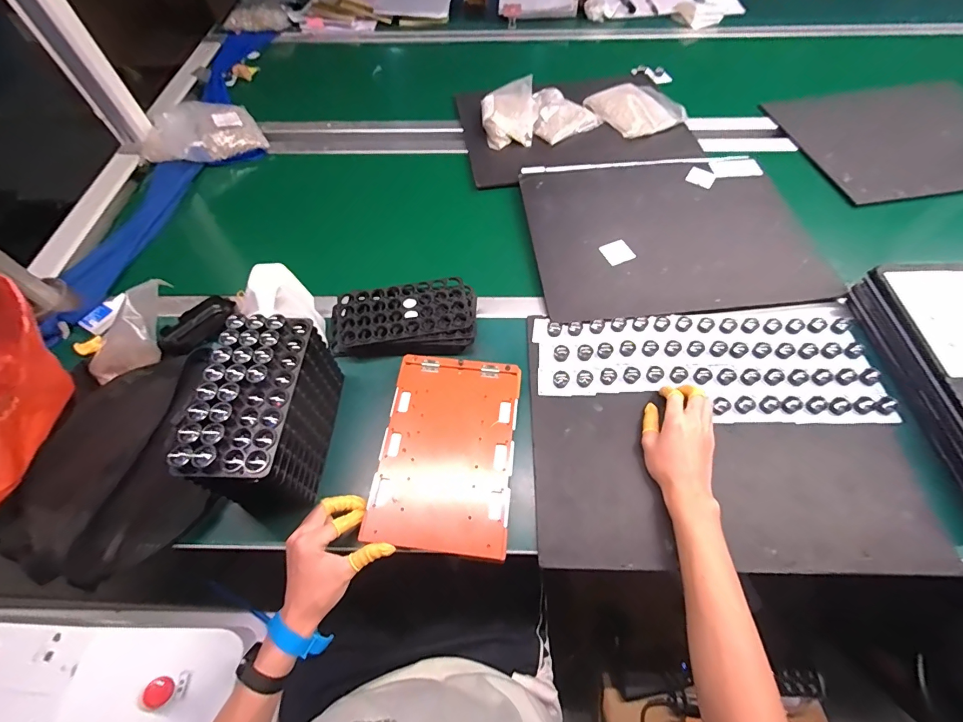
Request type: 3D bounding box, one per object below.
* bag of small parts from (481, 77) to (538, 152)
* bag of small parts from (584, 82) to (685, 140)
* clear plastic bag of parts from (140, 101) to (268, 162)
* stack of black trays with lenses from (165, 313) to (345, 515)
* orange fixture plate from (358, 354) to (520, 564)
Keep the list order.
[{"bbox_3d":[0.061,-0.544,0.918,0.121,0.051,0.168,1,60,1],"label":"bag of small parts"},{"bbox_3d":[0.347,-0.560,0.935,0.171,0.033,0.167,-24,63,-13],"label":"bag of small parts"},{"bbox_3d":[-0.618,-0.496,0.915,0.237,0.044,0.196,-30,63,-15],"label":"clear plastic bag of parts"},{"bbox_3d":[-0.255,0.063,0.514,0.094,0.148,0.188,2,60,1],"label":"stack of black trays with lenses"},{"bbox_3d":[-0.042,0.108,0.531,0.163,0.007,0.244,6,60,4],"label":"orange fixture plate"}]

